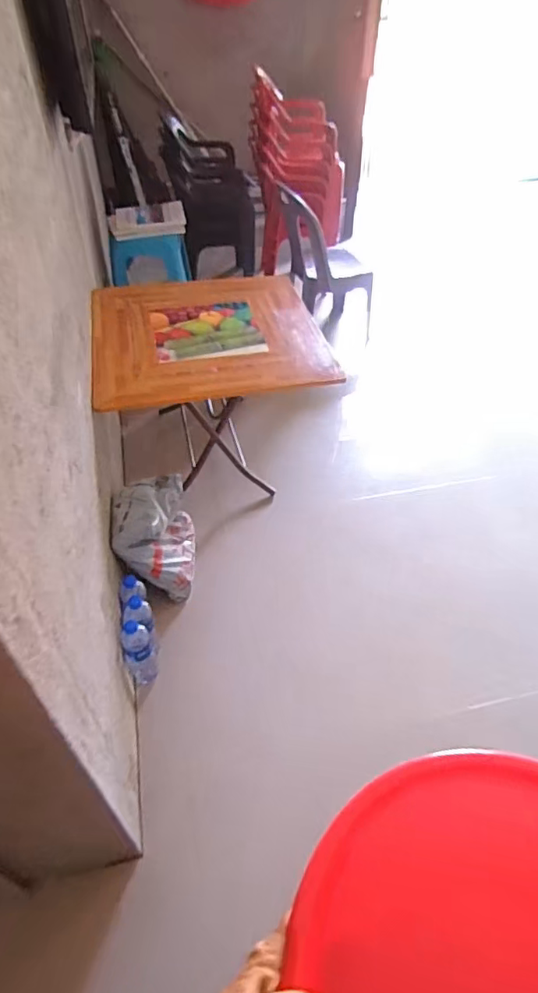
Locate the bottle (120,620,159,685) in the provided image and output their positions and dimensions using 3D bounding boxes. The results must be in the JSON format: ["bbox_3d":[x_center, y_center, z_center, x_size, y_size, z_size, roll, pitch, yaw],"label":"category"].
[{"bbox_3d":[-0.312,0.374,1.345,0.077,0.229,0.061,-16,48,-15],"label":"bottle"}]

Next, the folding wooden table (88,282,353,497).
[{"bbox_3d":[-0.180,-0.340,1.795,0.678,0.444,0.701,-7,46,-7],"label":"folding wooden table"}]

